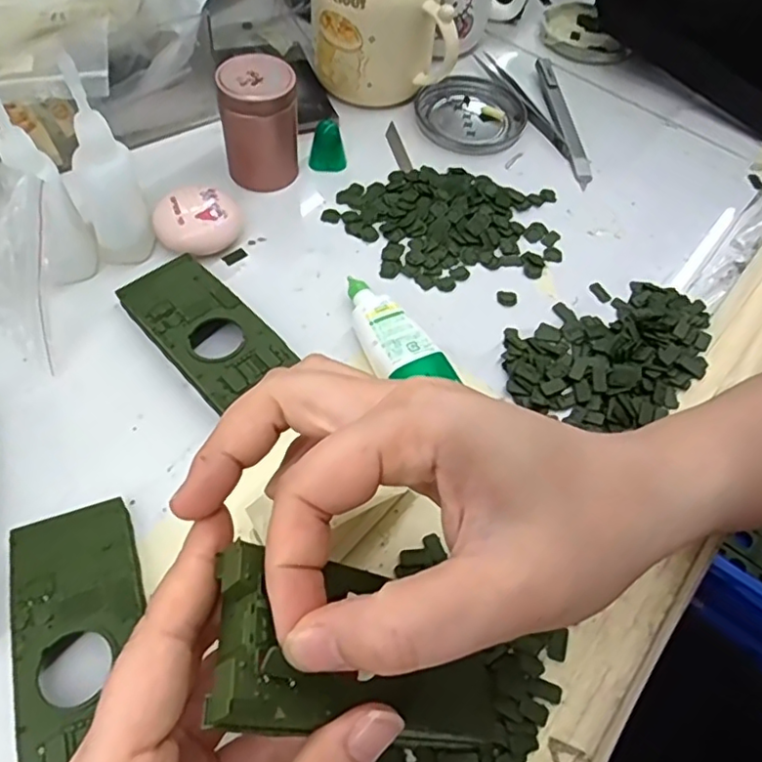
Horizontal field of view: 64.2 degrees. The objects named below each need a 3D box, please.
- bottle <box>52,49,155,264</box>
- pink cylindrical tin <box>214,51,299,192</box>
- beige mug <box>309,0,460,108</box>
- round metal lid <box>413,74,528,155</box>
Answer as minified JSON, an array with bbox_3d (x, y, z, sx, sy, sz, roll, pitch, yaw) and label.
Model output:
[{"bbox_3d":[-0.144,-0.108,0.308,0.034,0.105,0.031,-18,61,-15],"label":"bottle"},{"bbox_3d":[-0.073,-0.155,0.367,0.043,0.066,0.038,-5,59,-7],"label":"pink cylindrical tin"},{"bbox_3d":[0.000,-0.259,0.413,0.095,0.112,0.096,-1,58,-5],"label":"beige mug"},{"bbox_3d":[0.064,-0.194,0.441,0.076,0.011,0.075,2,58,-3],"label":"round metal lid"}]

